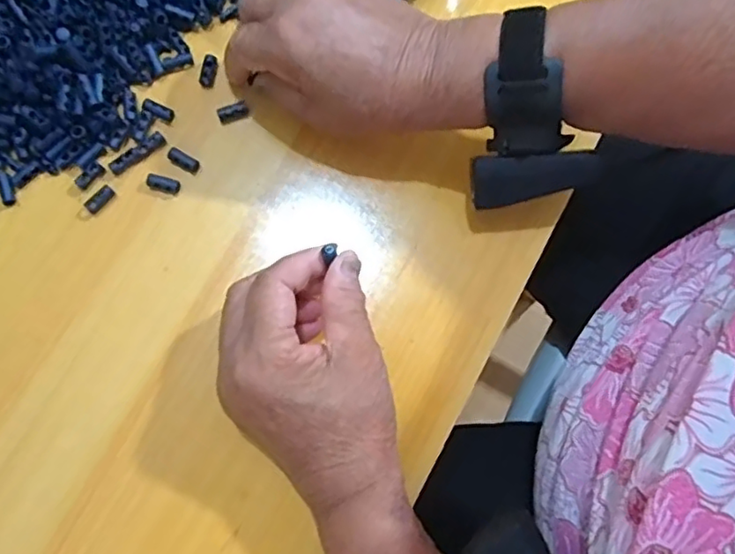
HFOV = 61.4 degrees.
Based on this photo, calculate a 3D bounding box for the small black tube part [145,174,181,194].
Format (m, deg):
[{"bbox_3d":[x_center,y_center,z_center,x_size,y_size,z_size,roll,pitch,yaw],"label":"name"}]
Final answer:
[{"bbox_3d":[-0.121,-0.055,0.366,0.020,0.005,0.009,14,80,2],"label":"small black tube part"}]

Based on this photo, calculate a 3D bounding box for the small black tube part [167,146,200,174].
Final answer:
[{"bbox_3d":[-0.110,-0.069,0.369,0.020,0.005,0.009,31,80,-10],"label":"small black tube part"}]

